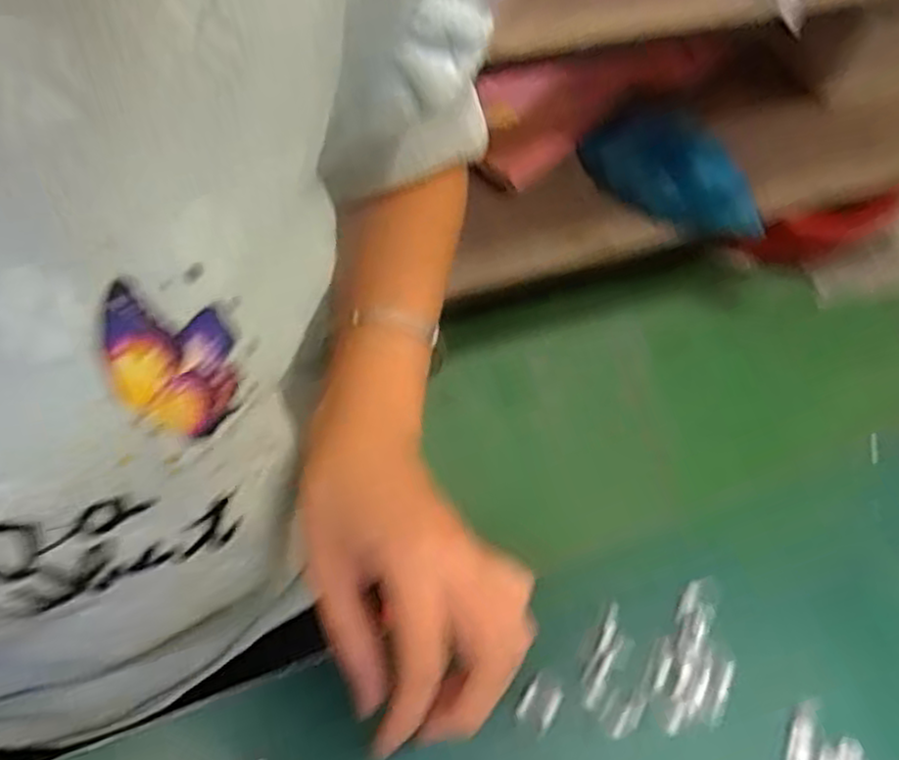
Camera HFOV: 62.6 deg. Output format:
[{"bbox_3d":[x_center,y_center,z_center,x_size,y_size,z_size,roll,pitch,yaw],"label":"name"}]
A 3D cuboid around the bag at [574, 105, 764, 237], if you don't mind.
[{"bbox_3d":[0.356,-0.324,1.194,0.148,0.091,0.310,-25,63,-18],"label":"bag"}]

